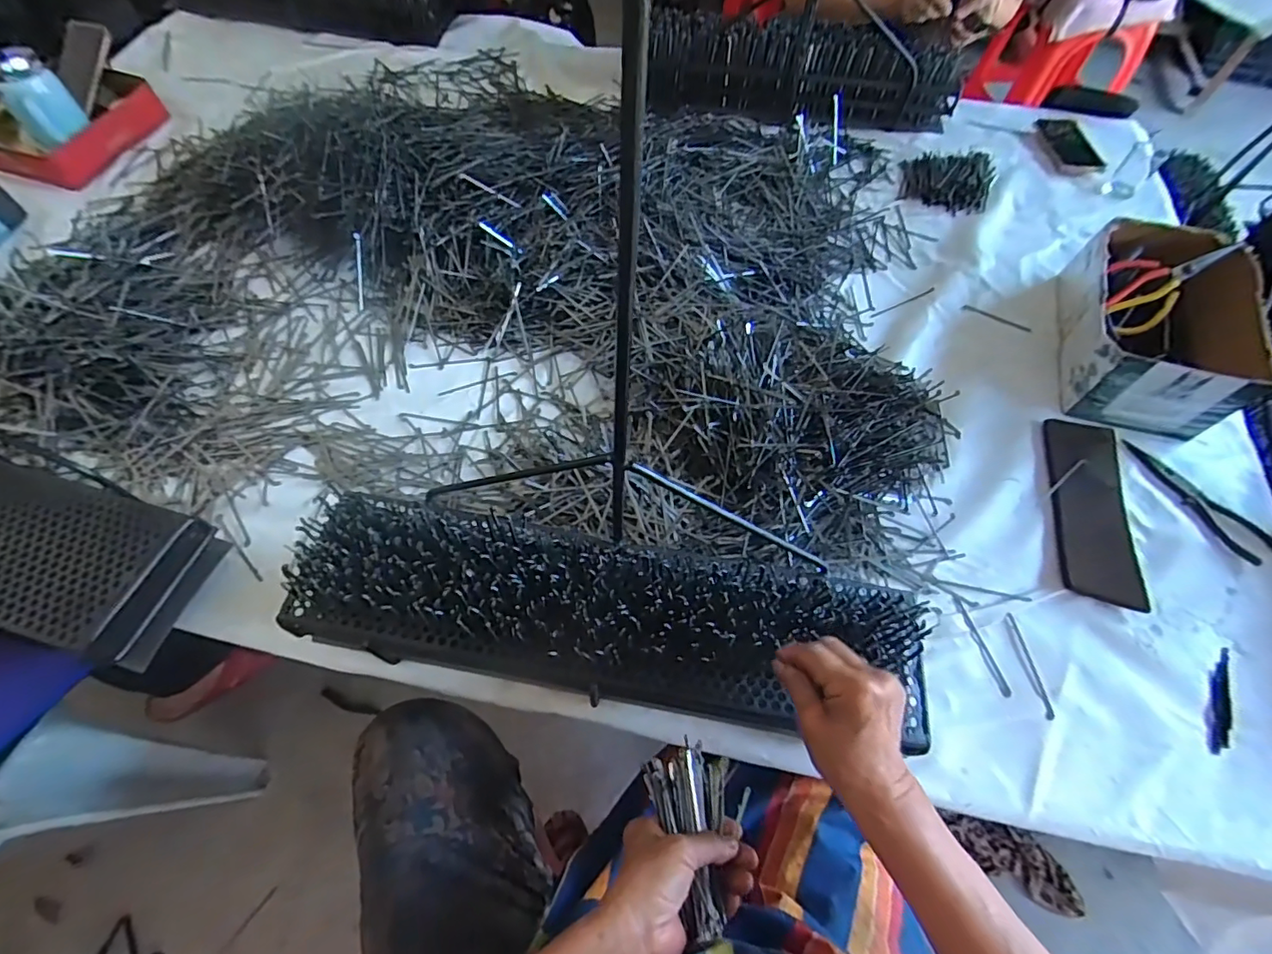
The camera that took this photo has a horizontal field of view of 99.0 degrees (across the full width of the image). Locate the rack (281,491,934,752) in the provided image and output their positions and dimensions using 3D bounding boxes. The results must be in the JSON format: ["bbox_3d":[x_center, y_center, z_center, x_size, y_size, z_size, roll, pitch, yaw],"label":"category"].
[{"bbox_3d":[-0.025,0.142,0.540,0.579,0.136,0.146,8,61,1],"label":"rack"}]

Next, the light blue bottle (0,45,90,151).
[{"bbox_3d":[-0.980,-0.617,0.895,0.089,0.126,0.082,-40,69,-21],"label":"light blue bottle"}]

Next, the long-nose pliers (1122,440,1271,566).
[{"bbox_3d":[0.701,0.025,0.680,0.051,0.016,0.187,-26,65,-15],"label":"long-nose pliers"}]

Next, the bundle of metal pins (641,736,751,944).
[{"bbox_3d":[0.059,0.276,0.426,0.073,0.032,0.122,-15,63,-10],"label":"bundle of metal pins"}]

